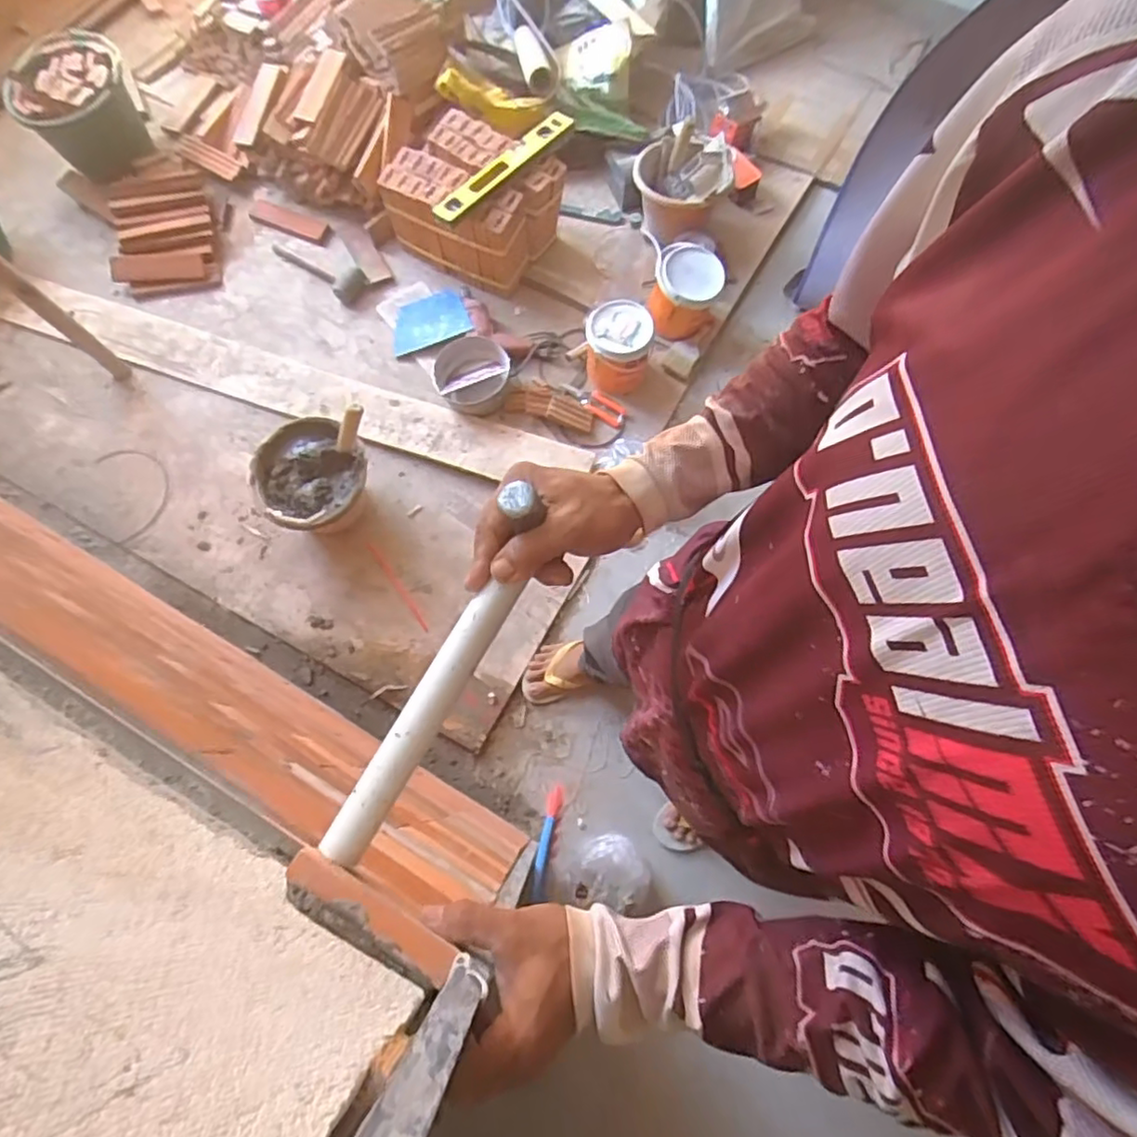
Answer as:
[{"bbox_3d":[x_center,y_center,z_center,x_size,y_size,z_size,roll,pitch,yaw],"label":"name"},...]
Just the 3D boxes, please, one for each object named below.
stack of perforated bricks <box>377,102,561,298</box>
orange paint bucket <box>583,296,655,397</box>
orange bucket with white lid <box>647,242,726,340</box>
[{"bbox_3d":[-0.244,-0.937,1.662,0.368,0.231,0.299,31,73,9],"label":"stack of perforated bricks"},{"bbox_3d":[0.119,-0.549,1.573,0.157,0.163,0.173,3,71,0],"label":"orange paint bucket"},{"bbox_3d":[0.292,-0.686,1.613,0.164,0.171,0.172,0,71,-1],"label":"orange bucket with white lid"}]

